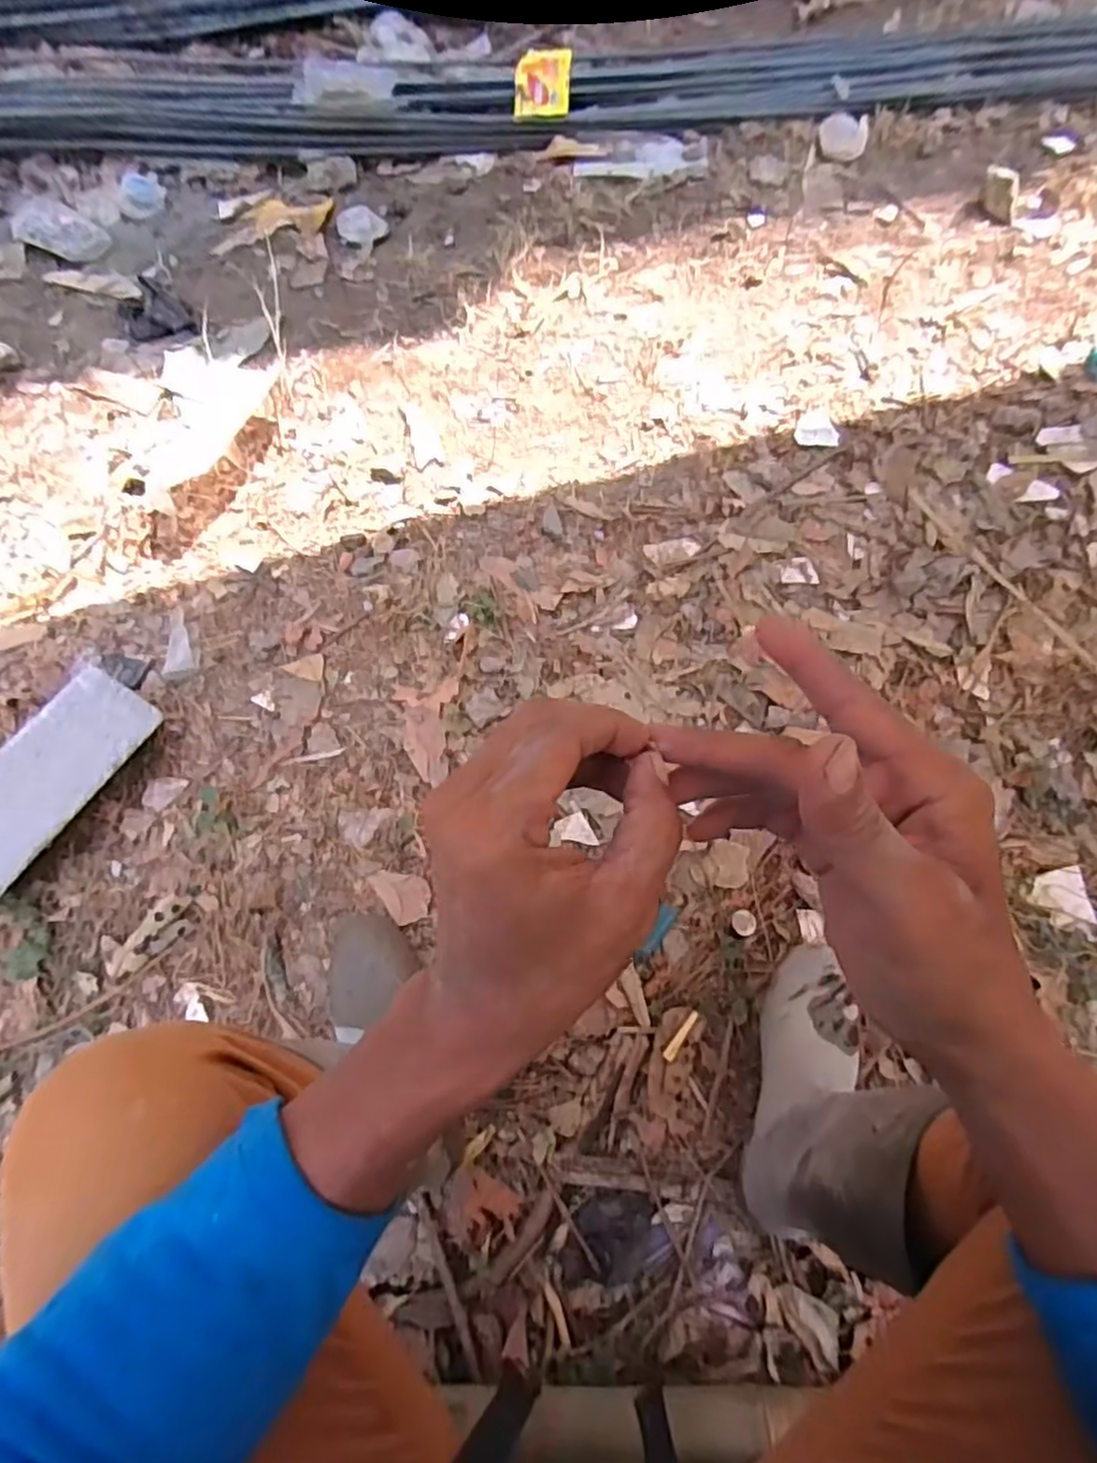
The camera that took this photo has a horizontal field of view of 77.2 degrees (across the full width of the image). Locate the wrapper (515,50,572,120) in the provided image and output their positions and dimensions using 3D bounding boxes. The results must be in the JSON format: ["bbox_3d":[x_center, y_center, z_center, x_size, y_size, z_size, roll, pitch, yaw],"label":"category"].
[{"bbox_3d":[-0.011,-1.182,1.260,0.099,0.021,0.105,2,104,1],"label":"wrapper"}]

